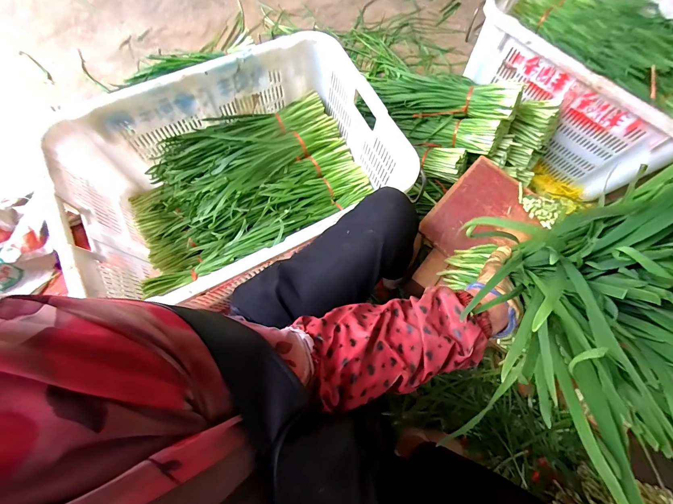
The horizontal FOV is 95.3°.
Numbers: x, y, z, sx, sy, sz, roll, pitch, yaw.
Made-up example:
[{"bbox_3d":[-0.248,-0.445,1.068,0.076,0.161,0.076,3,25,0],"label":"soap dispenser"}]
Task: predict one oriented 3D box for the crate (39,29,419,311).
[{"bbox_3d":[-0.219,-0.173,0.739,0.678,0.246,0.440,-29,75,-11],"label":"crate"}]

